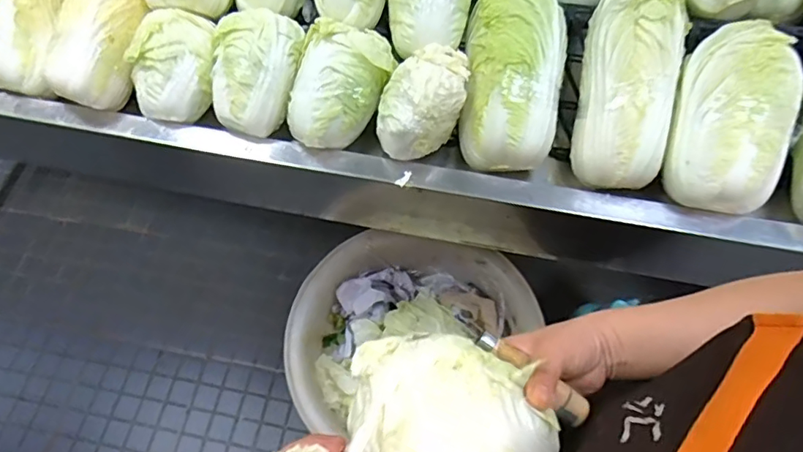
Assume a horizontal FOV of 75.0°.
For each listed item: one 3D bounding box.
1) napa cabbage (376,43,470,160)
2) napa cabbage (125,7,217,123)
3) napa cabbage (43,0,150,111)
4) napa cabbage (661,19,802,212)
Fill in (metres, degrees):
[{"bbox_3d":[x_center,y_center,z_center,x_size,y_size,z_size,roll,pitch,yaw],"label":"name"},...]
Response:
[{"bbox_3d":[0.027,-0.151,0.625,0.082,0.084,0.128,40,71,19],"label":"napa cabbage"},{"bbox_3d":[-0.294,-0.210,0.683,0.094,0.133,0.095,8,20,-15],"label":"napa cabbage"},{"bbox_3d":[-0.389,-0.237,0.676,0.097,0.098,0.153,9,64,5],"label":"napa cabbage"},{"bbox_3d":[0.383,-0.125,0.609,0.116,0.103,0.215,12,90,27],"label":"napa cabbage"}]

